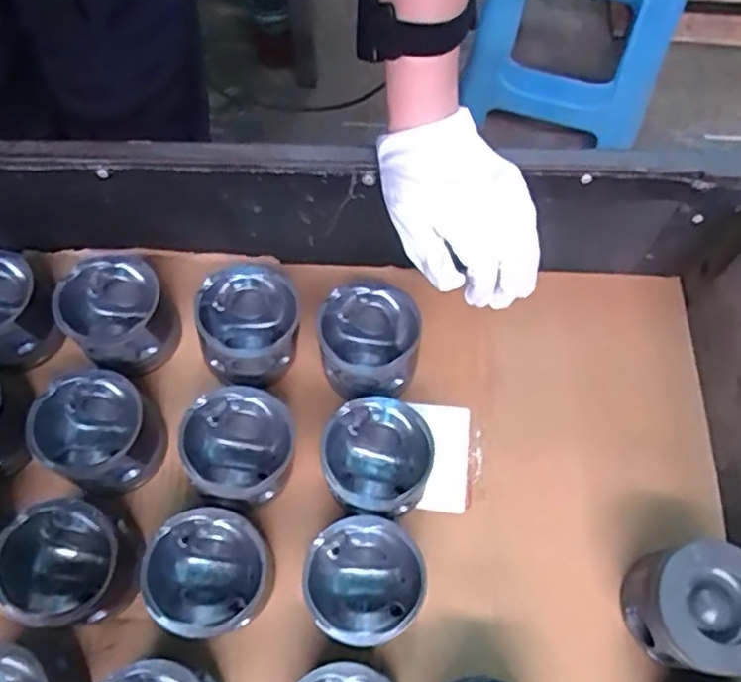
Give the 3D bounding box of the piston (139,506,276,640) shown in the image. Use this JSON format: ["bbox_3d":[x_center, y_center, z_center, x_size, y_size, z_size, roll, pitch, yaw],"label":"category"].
[{"bbox_3d":[-0.114,0.173,0.493,0.085,0.082,0.082,0,67,0],"label":"piston"}]

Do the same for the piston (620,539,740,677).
[{"bbox_3d":[0.240,0.196,0.491,0.086,0.073,0.088,-12,67,-5],"label":"piston"}]

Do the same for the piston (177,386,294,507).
[{"bbox_3d":[-0.101,0.088,0.532,0.087,0.076,0.086,-21,68,-8],"label":"piston"}]

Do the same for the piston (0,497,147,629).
[{"bbox_3d":[-0.221,0.167,0.495,0.087,0.068,0.082,0,67,0],"label":"piston"}]

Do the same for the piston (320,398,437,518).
[{"bbox_3d":[0.005,0.098,0.535,0.083,0.076,0.089,0,67,0],"label":"piston"}]

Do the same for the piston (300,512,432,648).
[{"bbox_3d":[-0.004,0.180,0.500,0.082,0.076,0.083,-30,70,-12],"label":"piston"}]

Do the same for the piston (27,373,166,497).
[{"bbox_3d":[-0.213,0.077,0.536,0.086,0.077,0.081,0,67,0],"label":"piston"}]

